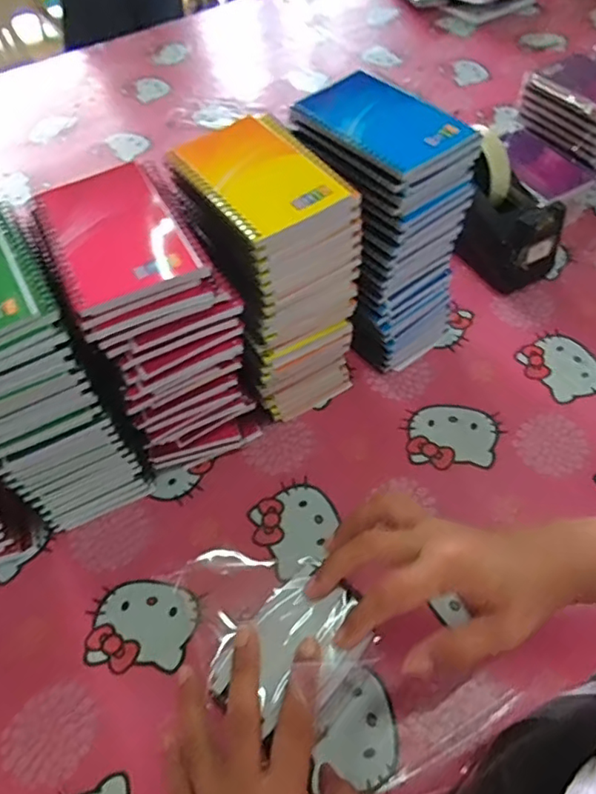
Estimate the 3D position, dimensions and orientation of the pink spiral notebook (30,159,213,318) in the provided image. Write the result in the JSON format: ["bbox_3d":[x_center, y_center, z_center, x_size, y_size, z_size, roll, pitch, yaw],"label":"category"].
[{"bbox_3d":[-0.126,-0.116,0.392,0.093,0.016,0.128,-23,56,-13],"label":"pink spiral notebook"}]

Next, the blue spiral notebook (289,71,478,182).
[{"bbox_3d":[0.065,-0.219,0.449,0.081,0.009,0.132,-36,60,-20],"label":"blue spiral notebook"}]

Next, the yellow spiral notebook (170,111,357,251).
[{"bbox_3d":[-0.027,-0.163,0.419,0.091,0.016,0.124,-31,58,-18],"label":"yellow spiral notebook"}]

